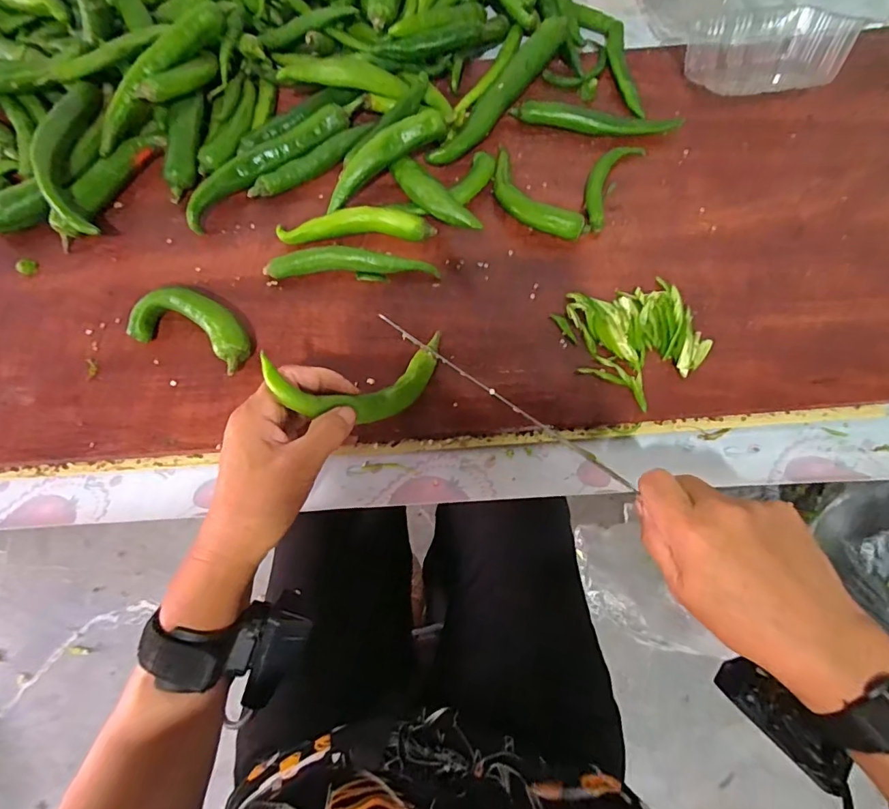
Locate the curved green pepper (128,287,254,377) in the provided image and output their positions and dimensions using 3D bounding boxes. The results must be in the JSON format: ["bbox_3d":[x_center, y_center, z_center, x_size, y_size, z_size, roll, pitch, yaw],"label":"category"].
[{"bbox_3d":[-0.200,-0.061,0.390,0.098,0.031,0.047,20,74,8],"label":"curved green pepper"}]

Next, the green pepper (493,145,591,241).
[{"bbox_3d":[0.075,-0.177,0.418,0.037,0.018,0.106,-41,75,-11],"label":"green pepper"}]

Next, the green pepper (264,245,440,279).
[{"bbox_3d":[-0.078,-0.120,0.409,0.143,0.022,0.021,-3,72,1],"label":"green pepper"}]

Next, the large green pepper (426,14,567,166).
[{"bbox_3d":[0.052,-0.285,0.442,0.025,0.023,0.184,36,77,13],"label":"large green pepper"}]

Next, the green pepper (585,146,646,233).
[{"bbox_3d":[0.143,-0.196,0.425,0.033,0.011,0.097,29,75,11],"label":"green pepper"}]

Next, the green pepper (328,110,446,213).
[{"bbox_3d":[-0.054,-0.210,0.413,0.119,0.019,0.027,-35,78,4],"label":"green pepper"}]

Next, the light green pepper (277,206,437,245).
[{"bbox_3d":[-0.076,-0.154,0.419,0.132,0.022,0.024,-2,72,2],"label":"light green pepper"}]

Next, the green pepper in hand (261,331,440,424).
[{"bbox_3d":[-0.054,-0.016,0.340,0.137,0.021,0.053,-10,72,-41],"label":"green pepper in hand"}]

